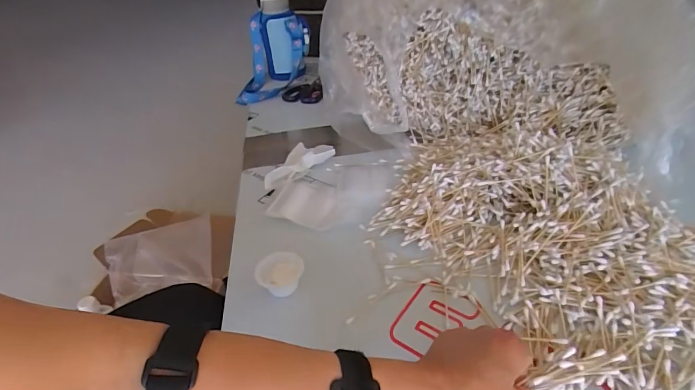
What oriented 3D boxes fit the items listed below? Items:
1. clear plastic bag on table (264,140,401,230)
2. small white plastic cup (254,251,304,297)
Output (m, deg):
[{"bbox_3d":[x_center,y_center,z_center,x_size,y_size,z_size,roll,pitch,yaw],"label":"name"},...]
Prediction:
[{"bbox_3d":[-0.028,-0.024,0.601,0.187,0.026,0.202,7,40,16],"label":"clear plastic bag on table"},{"bbox_3d":[-0.078,0.092,0.453,0.053,0.025,0.045,-21,41,-18],"label":"small white plastic cup"}]

